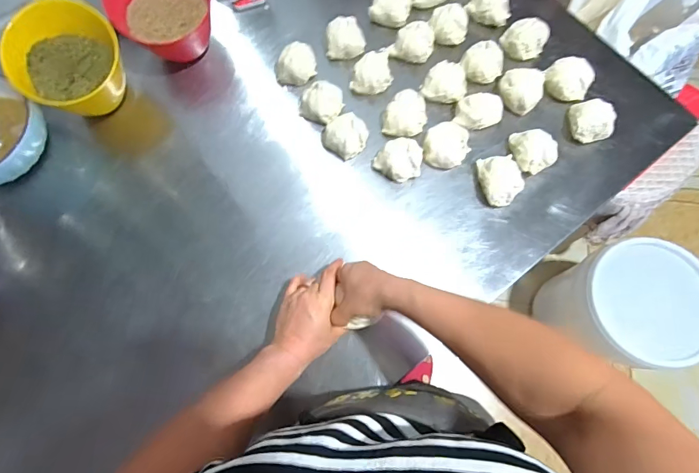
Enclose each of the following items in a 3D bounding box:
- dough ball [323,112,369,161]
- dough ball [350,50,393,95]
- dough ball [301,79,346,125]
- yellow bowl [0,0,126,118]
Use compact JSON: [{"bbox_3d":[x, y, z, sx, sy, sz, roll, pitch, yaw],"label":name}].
[{"bbox_3d":[-0.005,-0.161,0.647,0.061,0.054,0.060,0,72,1],"label":"dough ball"},{"bbox_3d":[0.040,-0.279,0.690,0.068,0.047,0.072,0,72,1],"label":"dough ball"},{"bbox_3d":[-0.044,-0.223,0.664,0.059,0.043,0.061,0,72,1],"label":"dough ball"},{"bbox_3d":[-0.446,-0.279,0.638,0.157,0.095,0.169,36,76,11],"label":"yellow bowl"}]

